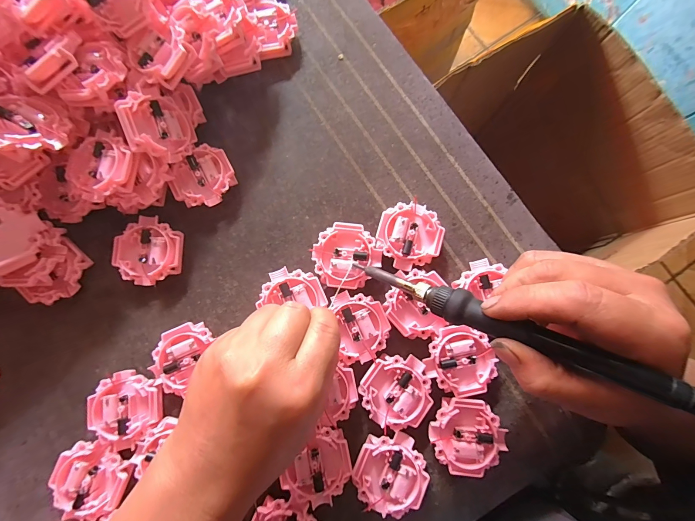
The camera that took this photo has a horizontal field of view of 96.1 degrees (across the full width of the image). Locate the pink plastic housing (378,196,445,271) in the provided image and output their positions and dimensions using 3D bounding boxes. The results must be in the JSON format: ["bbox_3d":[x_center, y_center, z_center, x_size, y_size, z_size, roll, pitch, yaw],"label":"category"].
[{"bbox_3d":[0.052,-0.021,0.258,0.050,0.013,0.051,0,82,0],"label":"pink plastic housing"}]

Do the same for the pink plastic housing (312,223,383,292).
[{"bbox_3d":[0.000,-0.003,0.255,0.052,0.011,0.051,0,82,0],"label":"pink plastic housing"}]

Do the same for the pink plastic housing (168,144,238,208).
[{"bbox_3d":[-0.122,-0.068,0.266,0.051,0.020,0.044,-33,83,-4],"label":"pink plastic housing"}]

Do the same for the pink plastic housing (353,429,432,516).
[{"bbox_3d":[0.032,0.159,0.237,0.051,0.023,0.051,-10,82,-1],"label":"pink plastic housing"}]

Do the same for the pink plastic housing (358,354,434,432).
[{"bbox_3d":[0.038,0.100,0.239,0.051,0.010,0.054,0,82,0],"label":"pink plastic housing"}]

